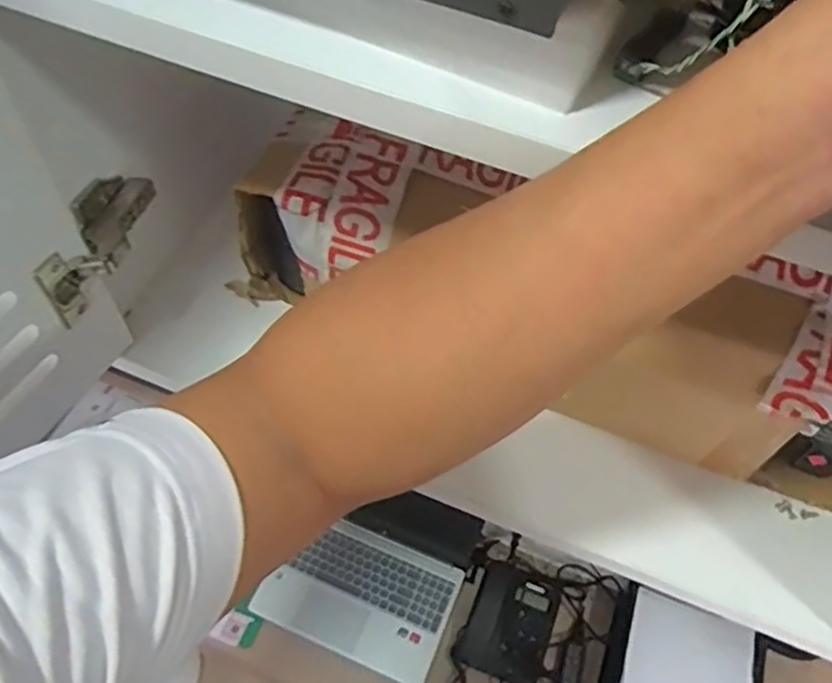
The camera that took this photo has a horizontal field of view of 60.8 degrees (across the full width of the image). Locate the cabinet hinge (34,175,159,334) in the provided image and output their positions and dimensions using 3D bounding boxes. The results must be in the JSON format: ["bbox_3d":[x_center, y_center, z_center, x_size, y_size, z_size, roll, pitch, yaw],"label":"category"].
[{"bbox_3d":[-0.219,-0.072,0.500,0.030,0.056,0.117,13,56,6],"label":"cabinet hinge"}]

